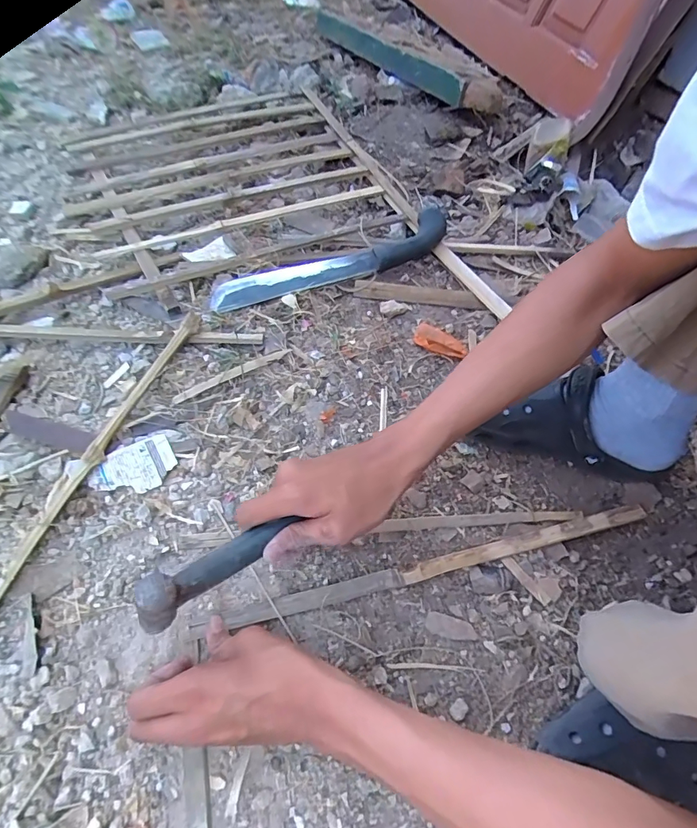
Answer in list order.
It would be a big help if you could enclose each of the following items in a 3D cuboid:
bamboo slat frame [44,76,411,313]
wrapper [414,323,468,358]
[{"bbox_3d":[-0.200,-0.426,0.806,0.575,0.082,0.476,-26,62,-20],"label":"bamboo slat frame"},{"bbox_3d":[0.133,-0.105,0.639,0.078,0.011,0.047,25,58,12],"label":"wrapper"}]

